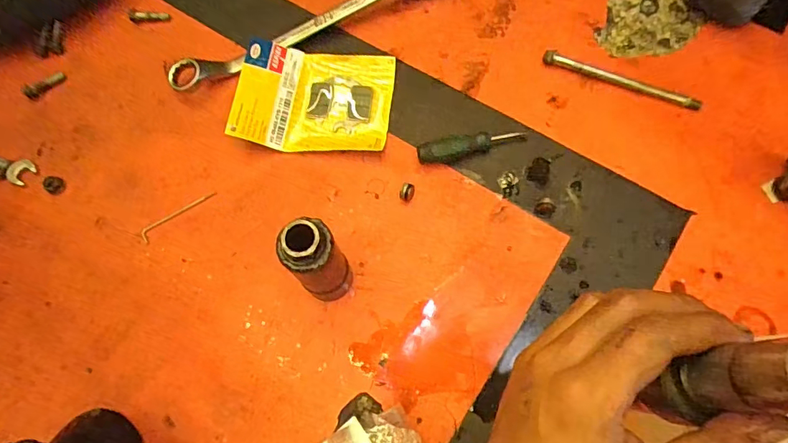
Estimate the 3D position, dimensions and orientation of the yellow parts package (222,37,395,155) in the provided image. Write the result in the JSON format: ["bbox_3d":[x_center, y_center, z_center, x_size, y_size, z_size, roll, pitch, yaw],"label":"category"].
[{"bbox_3d":[-0.102,-0.162,0.607,0.192,0.024,0.149,4,71,4],"label":"yellow parts package"}]

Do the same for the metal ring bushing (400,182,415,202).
[{"bbox_3d":[0.016,-0.034,0.554,0.016,0.024,0.018,10,70,3],"label":"metal ring bushing"}]

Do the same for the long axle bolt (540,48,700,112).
[{"bbox_3d":[0.292,-0.184,0.605,0.201,0.020,0.020,20,72,9],"label":"long axle bolt"}]

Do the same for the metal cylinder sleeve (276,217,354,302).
[{"bbox_3d":[-0.071,0.042,0.460,0.049,0.153,0.052,-1,70,2],"label":"metal cylinder sleeve"}]

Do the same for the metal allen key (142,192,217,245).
[{"bbox_3d":[-0.262,-0.009,0.568,0.098,0.010,0.017,-36,75,-12],"label":"metal allen key"}]

